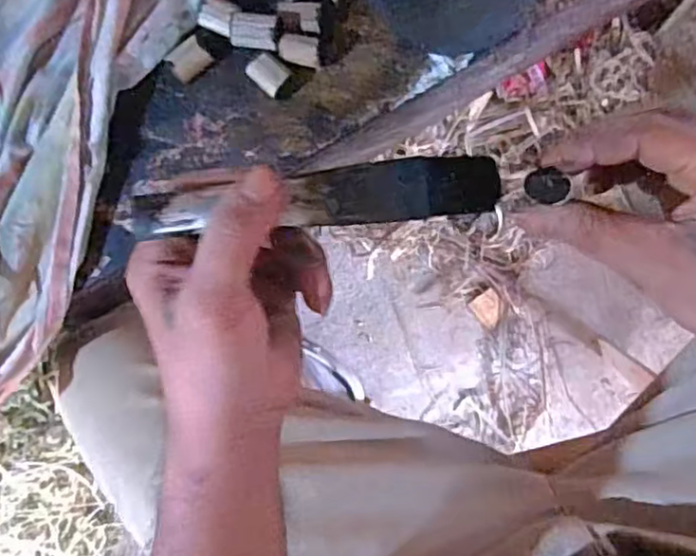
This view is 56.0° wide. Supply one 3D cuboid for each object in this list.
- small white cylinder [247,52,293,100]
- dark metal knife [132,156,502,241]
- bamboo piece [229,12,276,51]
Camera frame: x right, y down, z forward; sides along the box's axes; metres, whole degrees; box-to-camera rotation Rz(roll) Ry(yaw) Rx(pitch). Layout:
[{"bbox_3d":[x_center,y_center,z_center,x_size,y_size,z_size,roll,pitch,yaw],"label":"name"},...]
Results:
[{"bbox_3d":[-0.049,-0.129,0.418,0.031,0.010,0.019,41,94,11],"label":"small white cylinder"},{"bbox_3d":[-0.012,-0.035,0.279,0.156,0.013,0.026,-6,87,-4],"label":"dark metal knife"},{"bbox_3d":[-0.058,-0.154,0.411,0.030,0.016,0.019,10,88,11],"label":"bamboo piece"}]

